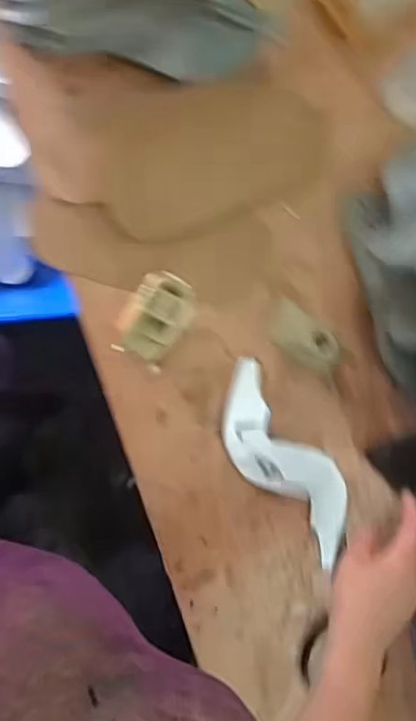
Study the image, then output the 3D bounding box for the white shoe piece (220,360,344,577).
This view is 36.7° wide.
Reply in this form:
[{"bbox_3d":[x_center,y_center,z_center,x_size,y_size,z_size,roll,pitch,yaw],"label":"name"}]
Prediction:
[{"bbox_3d":[0.084,0.113,0.669,0.082,0.009,0.229,-38,98,-7],"label":"white shoe piece"}]

